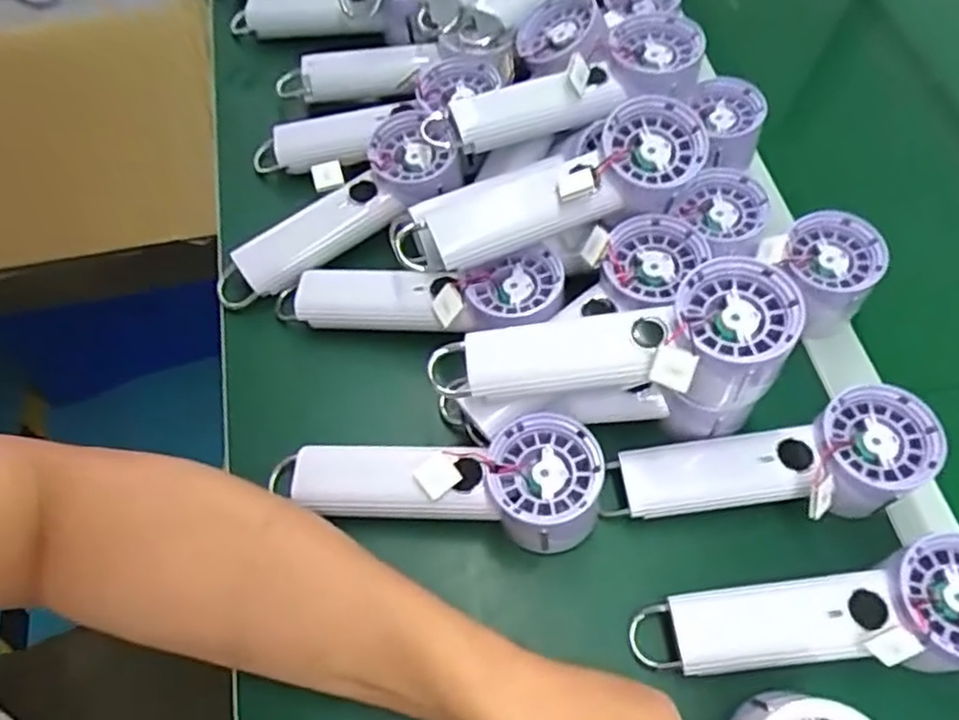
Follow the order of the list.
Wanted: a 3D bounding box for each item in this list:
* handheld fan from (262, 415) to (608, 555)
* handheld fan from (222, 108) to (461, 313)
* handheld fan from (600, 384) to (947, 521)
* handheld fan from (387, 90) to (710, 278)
[{"bbox_3d":[-0.026,0.073,0.392,0.186,0.048,0.065,-2,61,-3],"label":"handheld fan"},{"bbox_3d":[-0.101,-0.097,0.486,0.181,0.030,0.067,-36,67,-3],"label":"handheld fan"},{"bbox_3d":[0.169,0.061,0.406,0.182,0.060,0.064,-4,61,-4],"label":"handheld fan"},{"bbox_3d":[0.045,-0.099,0.435,0.199,0.047,0.059,-22,63,3],"label":"handheld fan"}]

